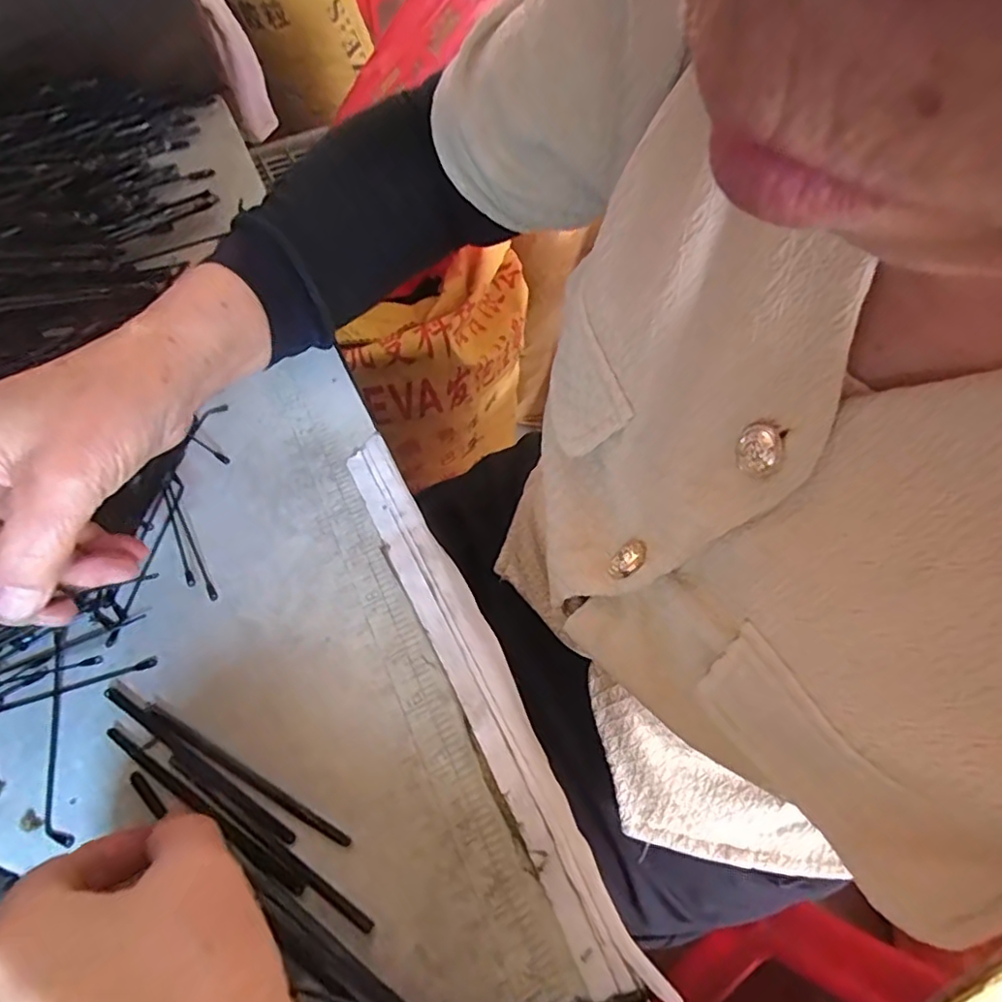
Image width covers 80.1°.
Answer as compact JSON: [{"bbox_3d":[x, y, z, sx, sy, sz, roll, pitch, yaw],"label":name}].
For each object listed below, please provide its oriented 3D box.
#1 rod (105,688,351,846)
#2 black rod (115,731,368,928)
[{"bbox_3d":[-0.109,0.102,0.231,0.116,0.004,0.006,26,63,11],"label":"rod"},{"bbox_3d":[-0.101,0.121,0.223,0.125,0.004,0.005,27,64,12],"label":"black rod"}]

